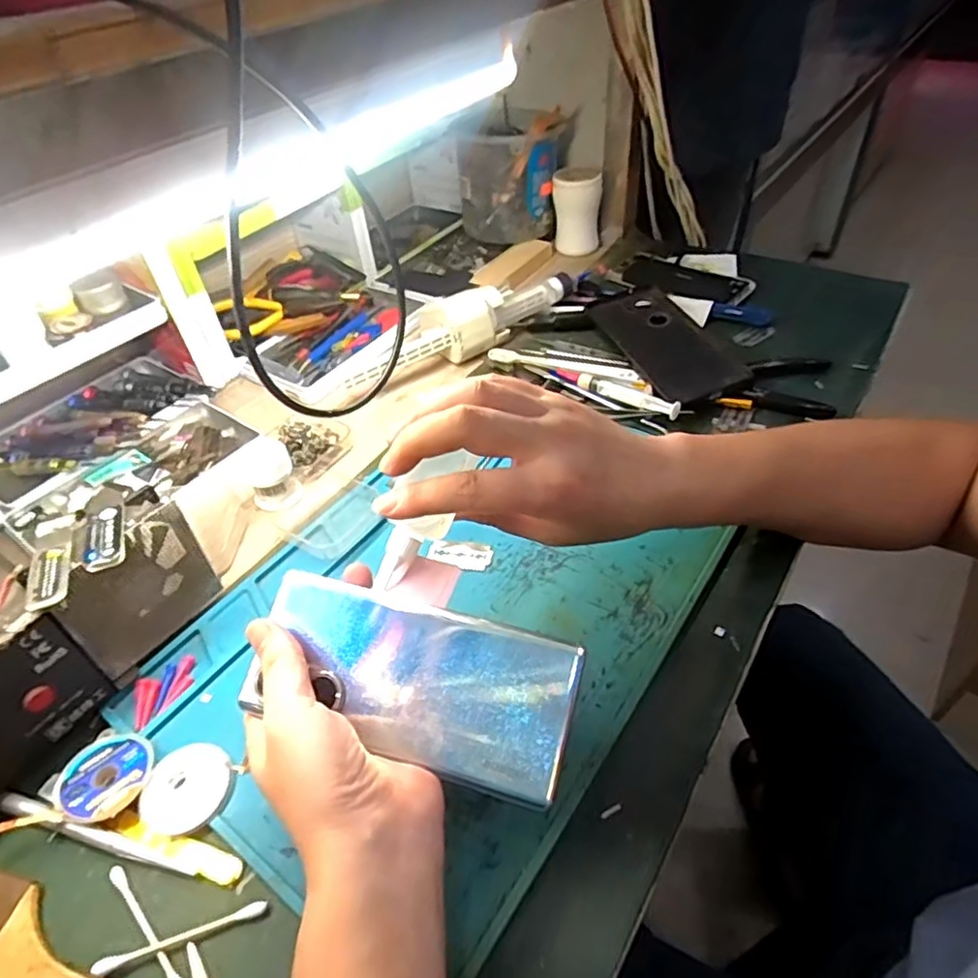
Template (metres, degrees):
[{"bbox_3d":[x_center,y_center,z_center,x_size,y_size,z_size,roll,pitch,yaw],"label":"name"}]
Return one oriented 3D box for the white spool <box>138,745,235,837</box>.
[{"bbox_3d":[-0.151,0.149,0.318,0.039,0.008,0.042,-2,45,2],"label":"white spool"}]

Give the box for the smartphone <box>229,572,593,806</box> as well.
[{"bbox_3d":[-0.038,0.089,0.303,0.157,0.004,0.070,12,73,17],"label":"smartphone"}]

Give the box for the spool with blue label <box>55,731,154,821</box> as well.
[{"bbox_3d":[-0.196,0.146,0.325,0.046,0.008,0.043,-2,45,2],"label":"spool with blue label"}]

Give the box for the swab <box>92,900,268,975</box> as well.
[{"bbox_3d":[-0.134,0.194,0.276,0.070,0.004,0.007,-15,46,-11],"label":"swab"}]

